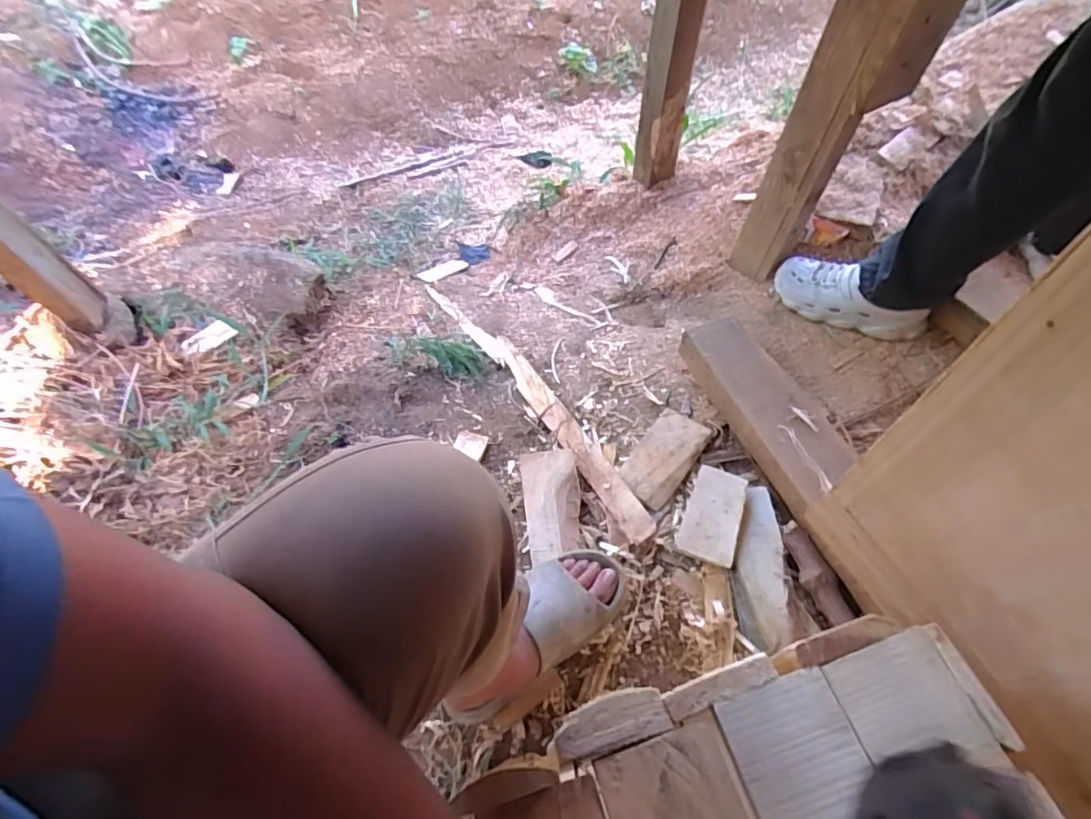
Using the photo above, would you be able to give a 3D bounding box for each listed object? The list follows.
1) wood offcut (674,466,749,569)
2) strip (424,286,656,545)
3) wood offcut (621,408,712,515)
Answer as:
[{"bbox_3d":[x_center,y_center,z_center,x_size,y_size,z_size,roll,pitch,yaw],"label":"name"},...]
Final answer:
[{"bbox_3d":[0.260,0.163,0.872,0.081,0.033,0.146,19,64,14],"label":"wood offcut"},{"bbox_3d":[-0.056,-0.068,1.127,0.070,0.049,0.871,-29,46,-12],"label":"strip"},{"bbox_3d":[0.196,0.078,0.939,0.093,0.030,0.170,32,68,19],"label":"wood offcut"}]

